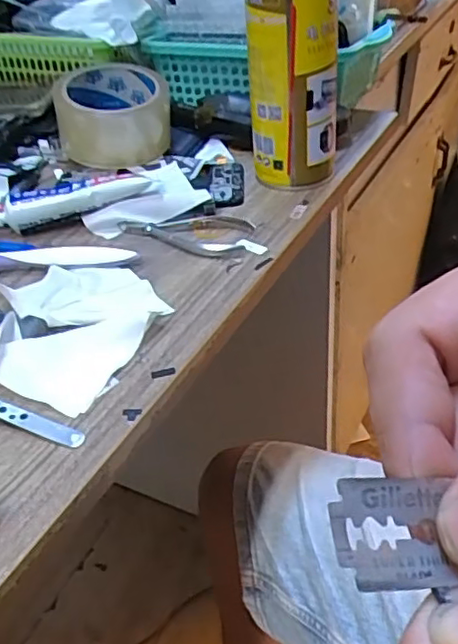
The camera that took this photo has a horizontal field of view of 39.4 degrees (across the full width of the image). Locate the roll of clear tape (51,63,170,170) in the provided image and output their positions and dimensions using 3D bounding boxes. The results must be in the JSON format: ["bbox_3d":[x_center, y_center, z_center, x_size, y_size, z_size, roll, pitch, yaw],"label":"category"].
[{"bbox_3d":[-0.105,-0.189,0.581,0.099,0.064,0.097,-8,35,-7],"label":"roll of clear tape"}]

